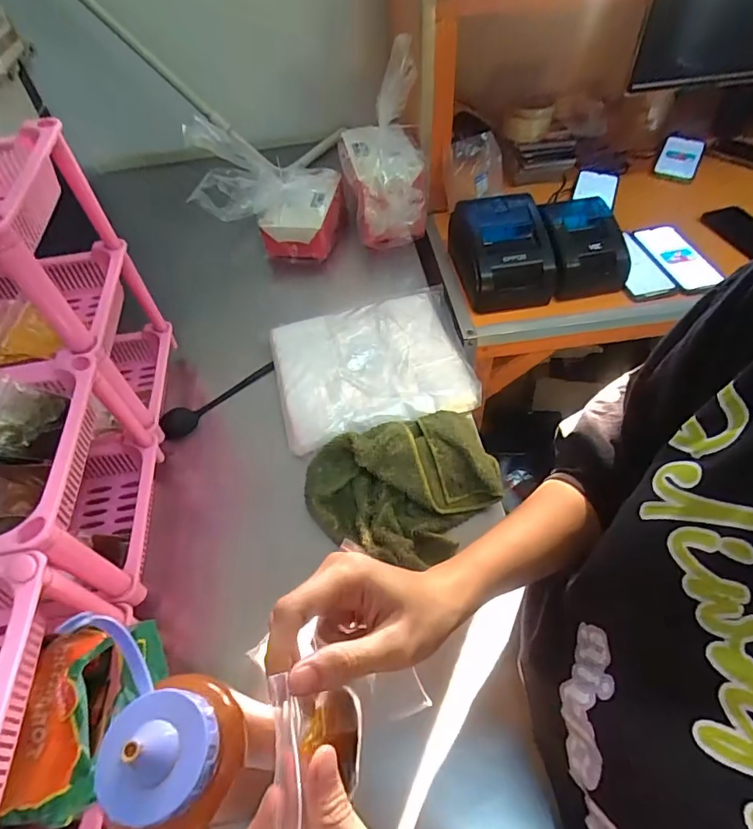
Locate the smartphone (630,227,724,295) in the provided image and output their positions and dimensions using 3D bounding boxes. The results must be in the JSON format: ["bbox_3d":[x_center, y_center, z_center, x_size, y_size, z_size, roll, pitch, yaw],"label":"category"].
[{"bbox_3d":[0.508,-0.265,0.802,0.090,0.011,0.165,-12,57,-4],"label":"smartphone"}]

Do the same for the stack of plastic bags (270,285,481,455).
[{"bbox_3d":[-0.005,-0.076,0.665,0.268,0.033,0.214,-15,53,-7],"label":"stack of plastic bags"}]

